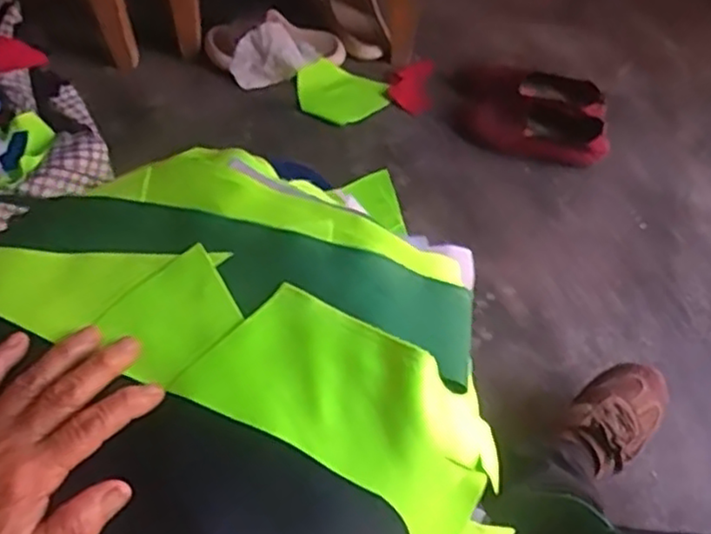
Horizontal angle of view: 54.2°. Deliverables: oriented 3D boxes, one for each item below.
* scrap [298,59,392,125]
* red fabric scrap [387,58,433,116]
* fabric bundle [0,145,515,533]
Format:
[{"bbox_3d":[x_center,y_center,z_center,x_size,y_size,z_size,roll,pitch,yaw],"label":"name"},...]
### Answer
[{"bbox_3d":[-0.023,-0.282,1.154,0.150,0.042,0.105,11,62,2],"label":"scrap"},{"bbox_3d":[0.092,-0.305,1.173,0.071,0.022,0.106,5,62,-1],"label":"red fabric scrap"},{"bbox_3d":[-0.084,0.080,0.437,0.332,0.093,0.345,-27,67,-17],"label":"fabric bundle"}]

